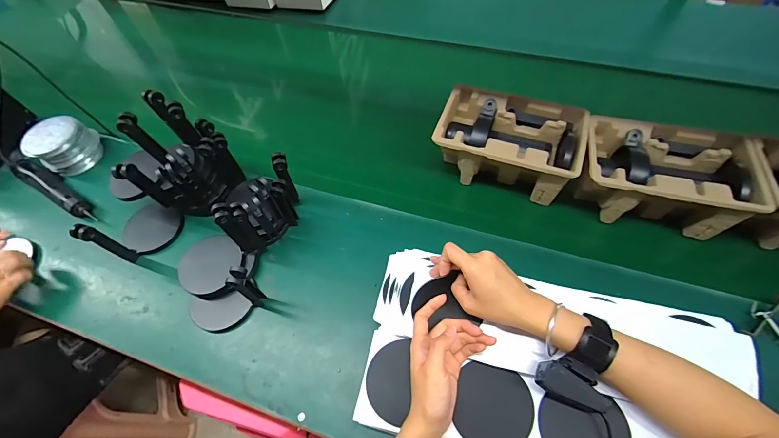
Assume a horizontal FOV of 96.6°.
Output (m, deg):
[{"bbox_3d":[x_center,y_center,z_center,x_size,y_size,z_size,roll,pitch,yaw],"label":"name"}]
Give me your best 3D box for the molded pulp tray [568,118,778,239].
[{"bbox_3d":[0.408,-0.061,0.535,0.218,0.113,0.136,15,57,10],"label":"molded pulp tray"}]

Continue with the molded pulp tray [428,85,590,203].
[{"bbox_3d":[0.196,-0.122,0.592,0.222,0.112,0.143,17,57,11],"label":"molded pulp tray"}]

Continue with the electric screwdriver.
[{"bbox_3d":[-0.646,-0.064,0.662,0.255,0.044,0.041,26,59,17],"label":"electric screwdriver"}]

